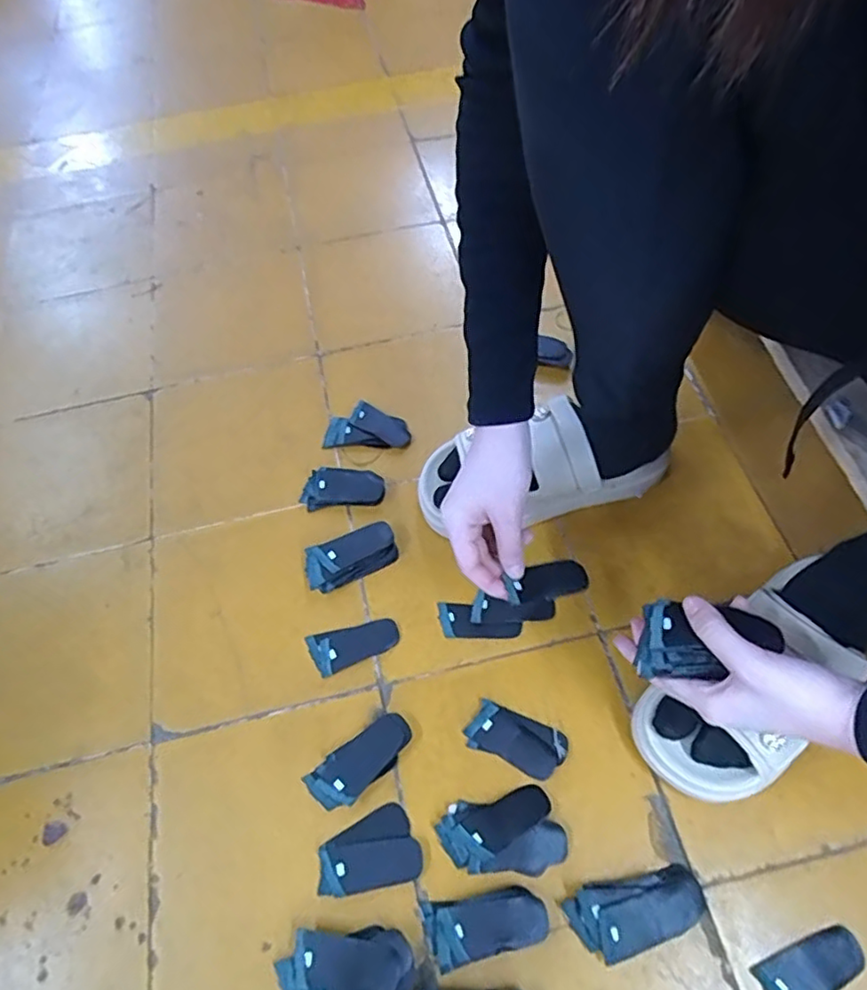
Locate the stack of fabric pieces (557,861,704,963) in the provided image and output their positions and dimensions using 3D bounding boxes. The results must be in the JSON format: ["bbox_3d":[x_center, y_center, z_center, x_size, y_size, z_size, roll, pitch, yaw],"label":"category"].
[{"bbox_3d":[0.147,0.299,0.444,0.096,0.015,0.045,-18,60,-6],"label":"stack of fabric pieces"}]

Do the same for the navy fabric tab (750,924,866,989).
[{"bbox_3d":[0.266,0.332,0.432,0.076,0.005,0.034,-24,61,-10],"label":"navy fabric tab"}]

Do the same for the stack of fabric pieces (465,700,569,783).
[{"bbox_3d":[0.069,0.203,0.509,0.079,0.008,0.041,21,63,15],"label":"stack of fabric pieces"}]

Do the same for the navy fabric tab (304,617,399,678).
[{"bbox_3d":[-0.072,0.135,0.561,0.080,0.005,0.036,-19,60,-7],"label":"navy fabric tab"}]

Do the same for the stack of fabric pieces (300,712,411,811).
[{"bbox_3d":[-0.059,0.218,0.504,0.089,0.013,0.040,-36,64,-16],"label":"stack of fabric pieces"}]

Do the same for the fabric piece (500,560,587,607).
[{"bbox_3d":[0.088,0.067,0.478,0.067,0.007,0.027,-9,72,-19],"label":"fabric piece"}]

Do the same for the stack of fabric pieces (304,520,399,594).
[{"bbox_3d":[-0.080,0.058,0.594,0.088,0.021,0.046,-24,61,-10],"label":"stack of fabric pieces"}]

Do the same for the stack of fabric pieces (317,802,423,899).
[{"bbox_3d":[-0.051,0.277,0.470,0.075,0.007,0.053,-23,61,-9],"label":"stack of fabric pieces"}]

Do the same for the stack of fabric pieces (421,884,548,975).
[{"bbox_3d":[0.038,0.310,0.443,0.085,0.010,0.040,-11,60,-3],"label":"stack of fabric pieces"}]

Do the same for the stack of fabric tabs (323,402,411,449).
[{"bbox_3d":[-0.072,-0.077,0.677,0.091,0.010,0.054,1,60,4],"label":"stack of fabric tabs"}]

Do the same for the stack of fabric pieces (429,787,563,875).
[{"bbox_3d":[0.052,0.261,0.471,0.092,0.012,0.057,-12,60,-3],"label":"stack of fabric pieces"}]

